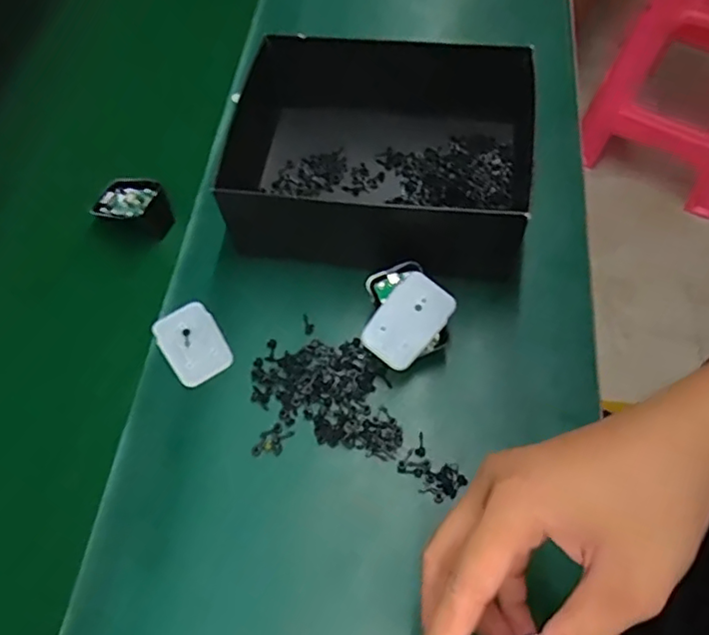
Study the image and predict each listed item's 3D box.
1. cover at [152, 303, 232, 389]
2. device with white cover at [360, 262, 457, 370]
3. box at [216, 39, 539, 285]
[{"bbox_3d":[-0.126,0.019,0.475,0.045,0.004,0.069,-31,64,-14],"label":"cover"},{"bbox_3d":[0.035,0.002,0.453,0.068,0.040,0.069,39,69,22],"label":"device with white cover"},{"bbox_3d":[0.022,-0.139,0.508,0.250,0.082,0.187,6,61,6],"label":"box"}]

